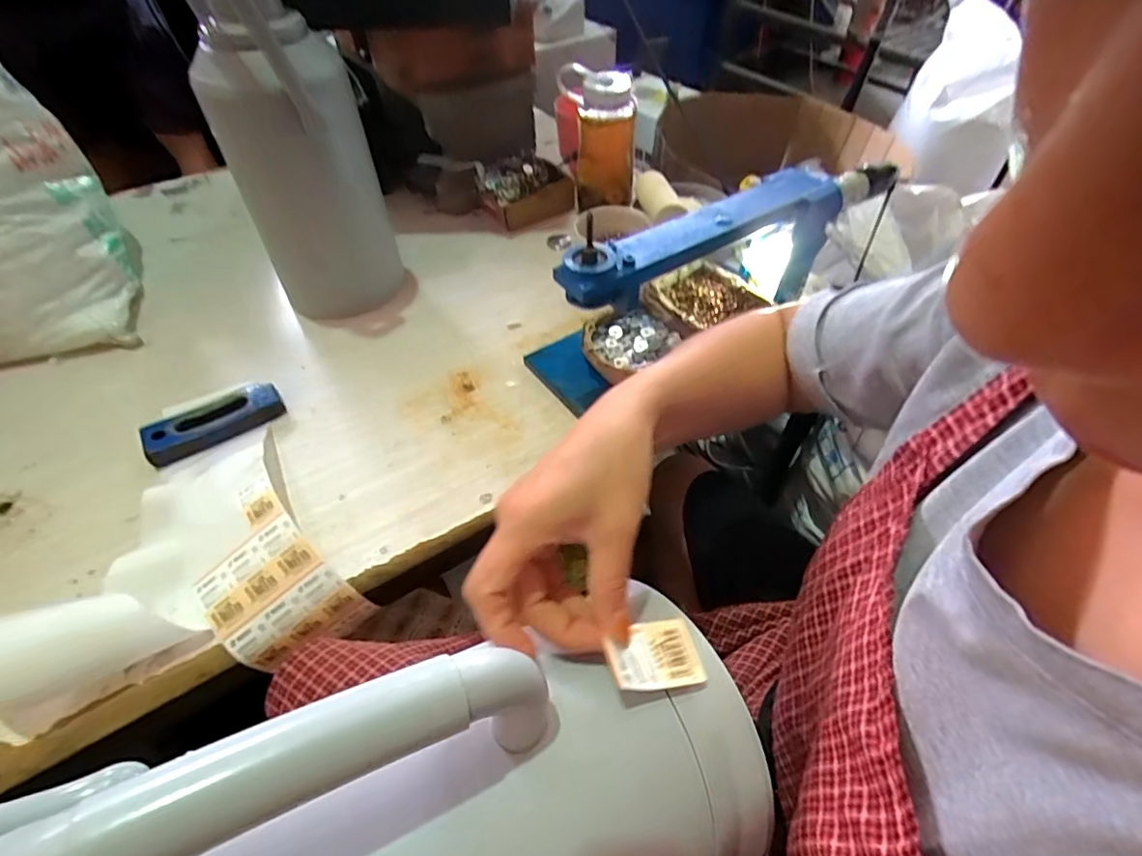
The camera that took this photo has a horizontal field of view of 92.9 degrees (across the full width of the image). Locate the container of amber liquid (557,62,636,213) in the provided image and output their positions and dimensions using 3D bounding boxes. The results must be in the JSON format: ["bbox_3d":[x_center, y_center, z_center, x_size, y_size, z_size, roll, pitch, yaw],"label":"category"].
[{"bbox_3d":[0.045,-0.462,0.855,0.110,0.194,0.124,3,50,3],"label":"container of amber liquid"}]

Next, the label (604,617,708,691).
[{"bbox_3d":[0.042,0.114,0.275,0.052,0.006,0.033,5,42,-26],"label":"label"}]

